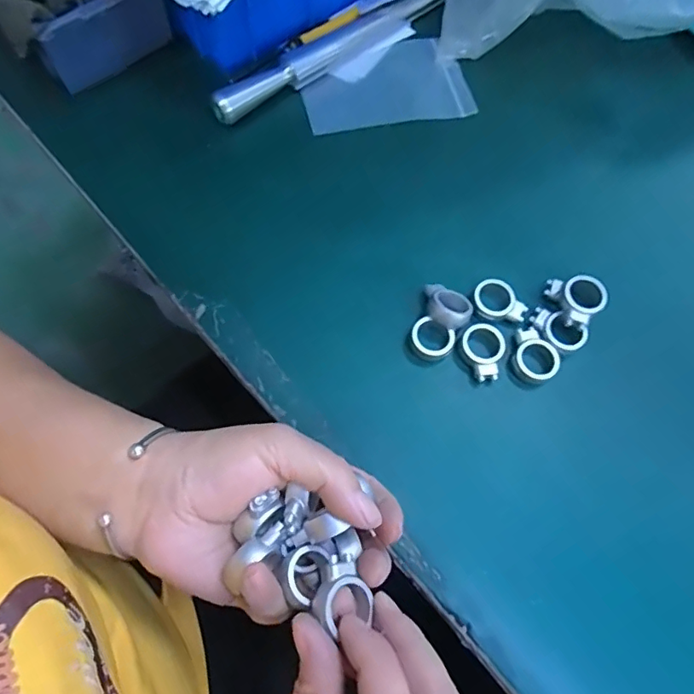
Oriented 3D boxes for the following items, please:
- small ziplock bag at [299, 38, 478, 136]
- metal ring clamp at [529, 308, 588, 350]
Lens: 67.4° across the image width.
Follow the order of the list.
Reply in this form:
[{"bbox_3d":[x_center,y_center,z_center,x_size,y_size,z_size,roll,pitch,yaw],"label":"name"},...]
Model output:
[{"bbox_3d":[0.028,-0.194,0.389,0.123,0.006,0.074,-12,69,-8],"label":"small ziplock bag"},{"bbox_3d":[0.128,-0.012,0.312,0.033,0.009,0.020,37,71,12],"label":"metal ring clamp"}]

